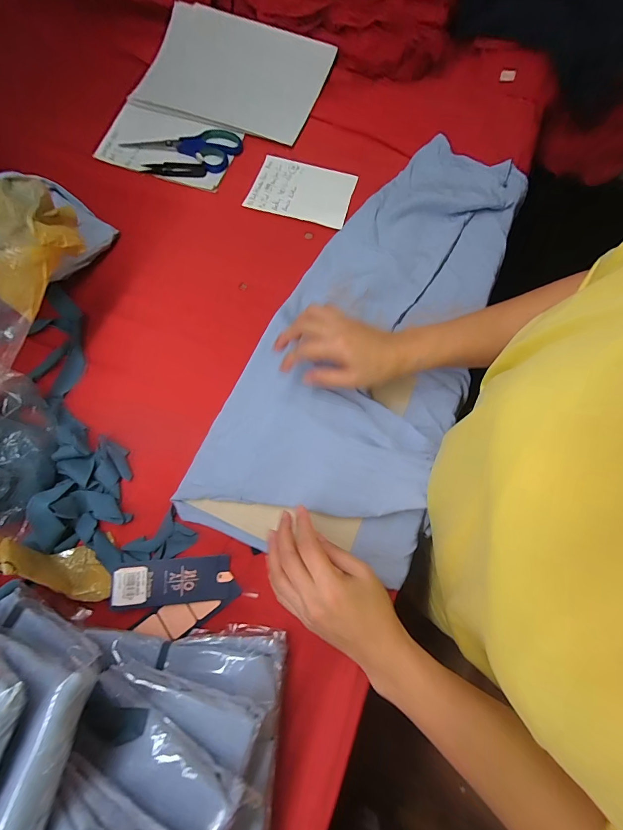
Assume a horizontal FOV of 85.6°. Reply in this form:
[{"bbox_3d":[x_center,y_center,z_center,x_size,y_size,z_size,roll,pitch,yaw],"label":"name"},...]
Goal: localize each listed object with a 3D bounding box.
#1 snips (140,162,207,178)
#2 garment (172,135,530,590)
[{"bbox_3d":[-0.211,-0.374,0.513,0.099,0.005,0.024,3,73,5],"label":"snips"},{"bbox_3d":[0.100,-0.110,0.433,0.260,0.032,0.609,26,75,7],"label":"garment"}]

